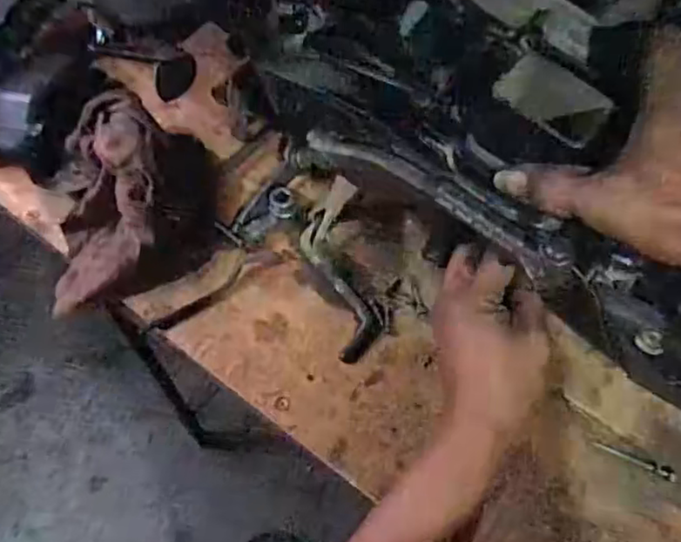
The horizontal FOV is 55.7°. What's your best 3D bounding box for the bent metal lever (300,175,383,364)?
[{"bbox_3d":[-0.003,-0.005,0.701,0.068,0.019,0.213,-8,61,-2],"label":"bent metal lever"}]

